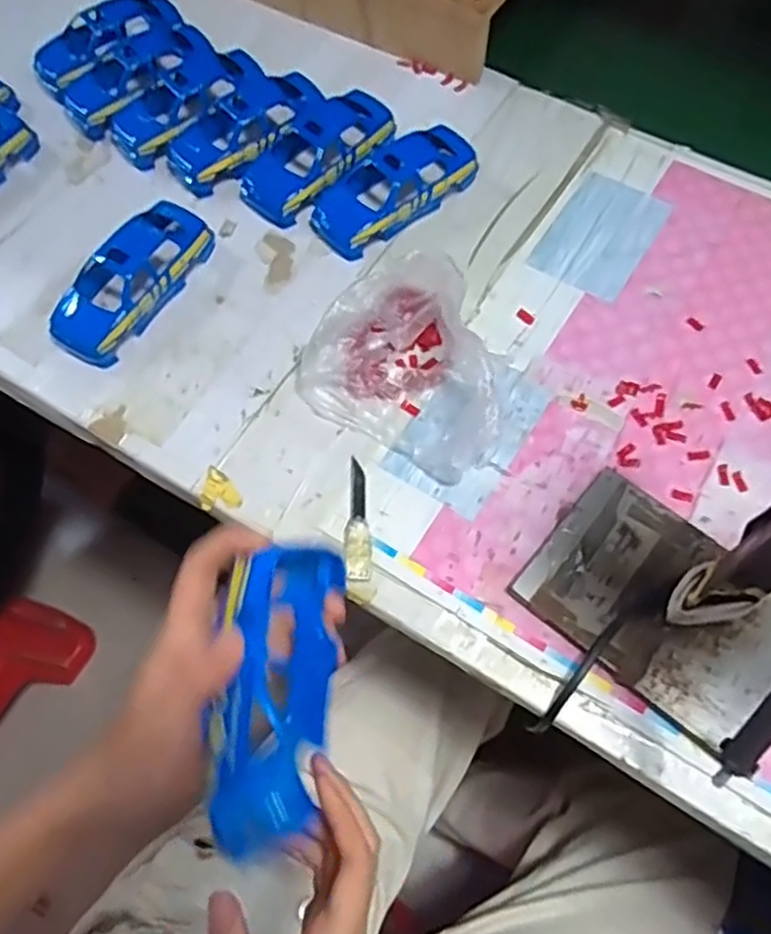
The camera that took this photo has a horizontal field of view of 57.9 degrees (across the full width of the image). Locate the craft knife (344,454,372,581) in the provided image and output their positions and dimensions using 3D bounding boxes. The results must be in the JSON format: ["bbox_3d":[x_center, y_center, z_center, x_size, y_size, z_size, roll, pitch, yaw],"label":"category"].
[{"bbox_3d":[-0.018,0.030,0.419,0.015,0.004,0.078,-4,64,0],"label":"craft knife"}]

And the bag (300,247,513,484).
[{"bbox_3d":[0.023,-0.067,0.434,0.134,0.058,0.108,29,69,14],"label":"bag"}]

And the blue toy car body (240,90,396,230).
[{"bbox_3d":[-0.051,-0.237,0.528,0.123,0.030,0.064,-41,70,-16],"label":"blue toy car body"}]

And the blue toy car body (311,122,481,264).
[{"bbox_3d":[0.004,-0.208,0.513,0.123,0.034,0.060,-39,70,-16],"label":"blue toy car body"}]

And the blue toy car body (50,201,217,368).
[{"bbox_3d":[-0.176,-0.131,0.479,0.055,0.034,0.129,30,69,14],"label":"blue toy car body"}]

